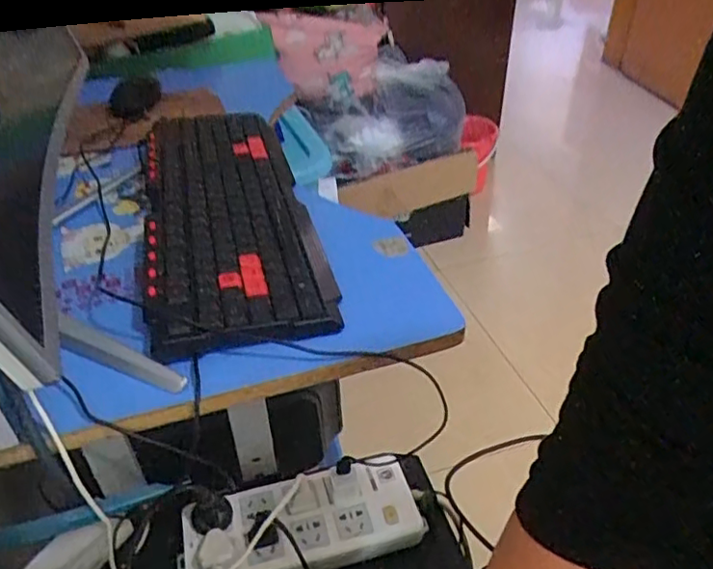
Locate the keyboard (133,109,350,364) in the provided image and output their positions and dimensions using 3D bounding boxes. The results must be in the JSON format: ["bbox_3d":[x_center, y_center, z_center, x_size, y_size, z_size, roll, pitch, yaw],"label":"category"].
[{"bbox_3d":[-0.130,-0.077,0.599,0.157,0.034,0.383,-11,38,-12],"label":"keyboard"}]

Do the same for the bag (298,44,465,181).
[{"bbox_3d":[0.089,-0.462,1.641,0.511,0.209,0.262,-31,49,-33],"label":"bag"}]

